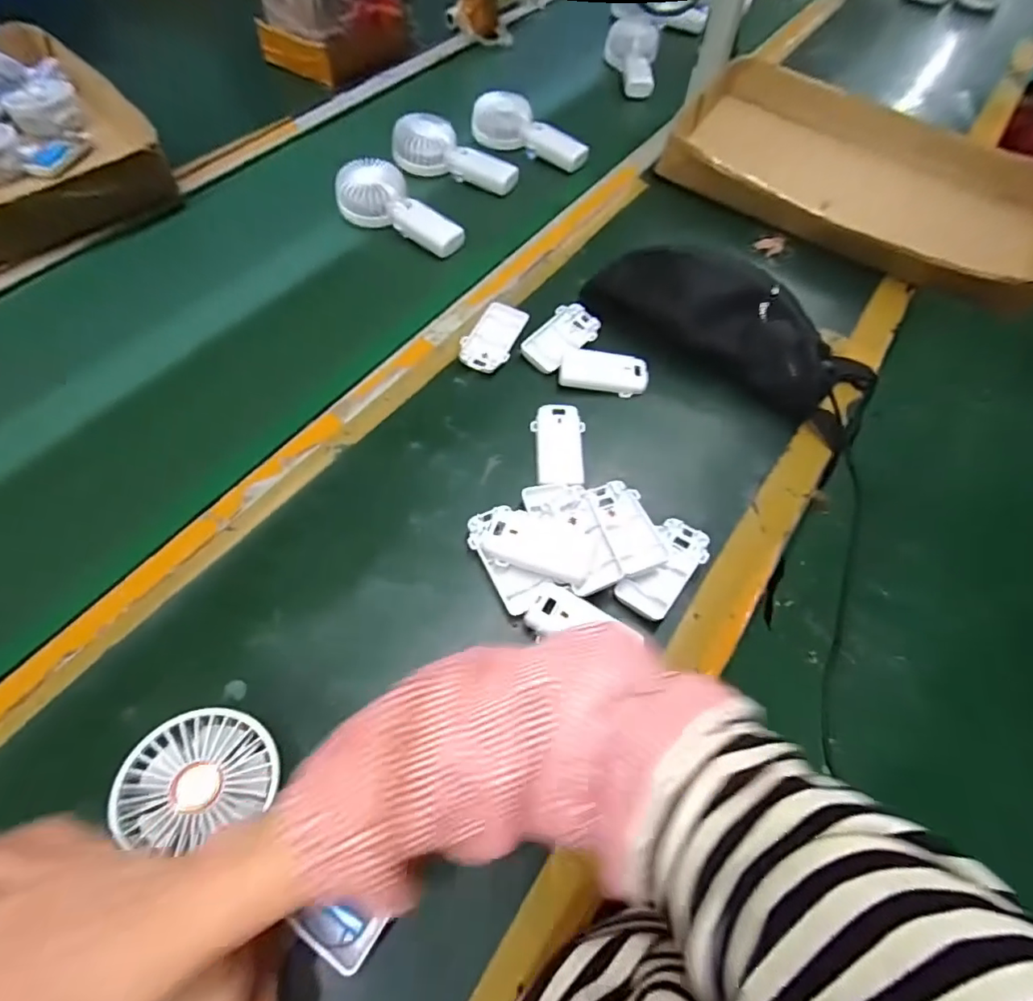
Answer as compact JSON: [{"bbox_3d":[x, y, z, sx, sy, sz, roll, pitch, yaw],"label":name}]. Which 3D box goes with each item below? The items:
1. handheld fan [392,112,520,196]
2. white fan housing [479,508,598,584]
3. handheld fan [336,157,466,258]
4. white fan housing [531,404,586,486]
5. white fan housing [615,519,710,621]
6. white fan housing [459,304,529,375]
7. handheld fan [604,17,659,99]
[{"bbox_3d":[-0.084,-0.481,0.736,0.186,0.053,0.071,25,60,4],"label":"handheld fan"},{"bbox_3d":[0.022,0.034,0.449,0.094,0.010,0.055,19,61,8],"label":"white fan housing"},{"bbox_3d":[-0.145,-0.369,0.669,0.183,0.056,0.069,32,62,4],"label":"handheld fan"},{"bbox_3d":[0.041,-0.055,0.507,0.050,0.018,0.088,5,60,1],"label":"white fan housing"},{"bbox_3d":[0.128,0.058,0.450,0.047,0.014,0.098,33,64,16],"label":"white fan housing"},{"bbox_3d":[-0.024,-0.179,0.566,0.048,0.013,0.097,21,61,9],"label":"white fan housing"},{"bbox_3d":[0.206,-0.786,0.923,0.088,0.051,0.182,-5,72,1],"label":"handheld fan"}]

